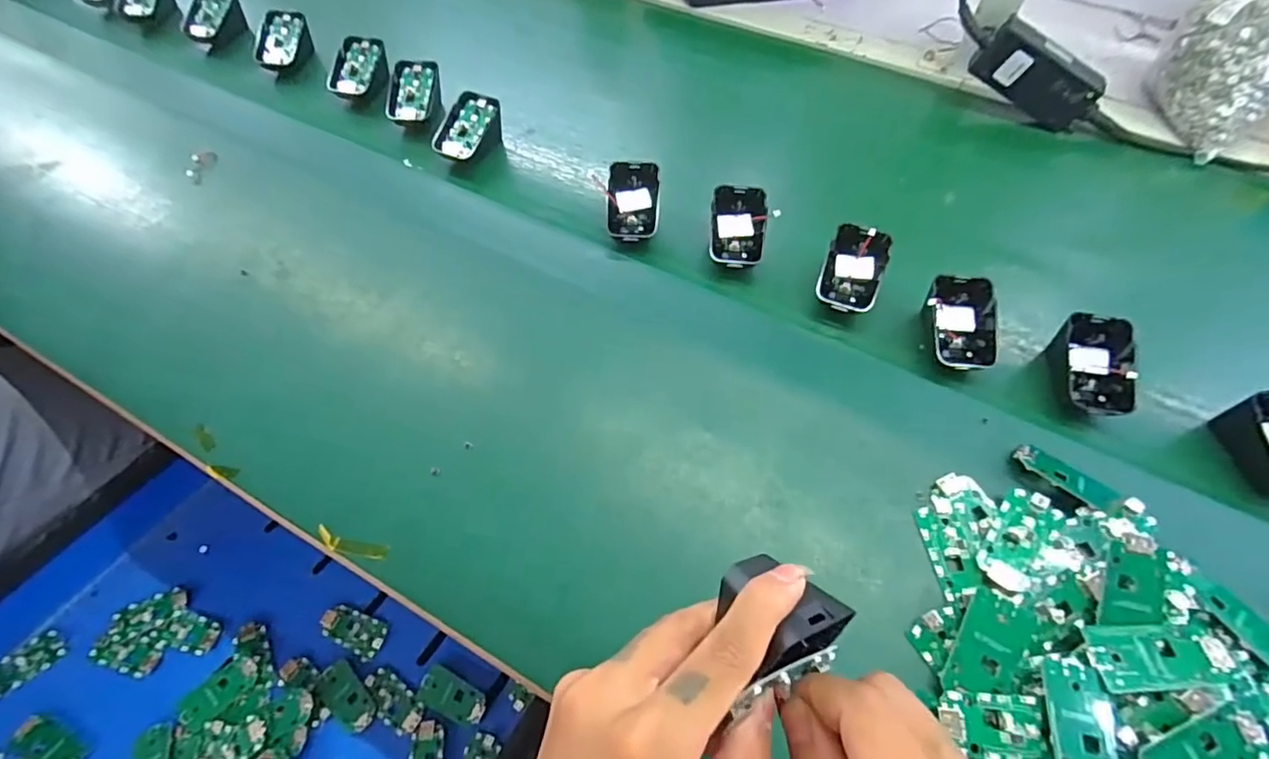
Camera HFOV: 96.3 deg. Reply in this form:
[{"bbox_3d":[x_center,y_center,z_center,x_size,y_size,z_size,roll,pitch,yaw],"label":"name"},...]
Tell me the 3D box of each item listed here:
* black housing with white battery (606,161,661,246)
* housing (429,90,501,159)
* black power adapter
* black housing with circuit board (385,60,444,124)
[{"bbox_3d":[-0.001,-0.148,0.484,0.043,0.041,0.060,2,57,2],"label":"black housing with white battery"},{"bbox_3d":[-0.158,-0.233,0.539,0.044,0.041,0.070,27,62,17],"label":"housing"},{"bbox_3d":[0.393,-0.296,0.555,0.117,0.049,0.033,32,61,-4],"label":"black power adapter"},{"bbox_3d":[-0.219,-0.278,0.568,0.046,0.043,0.067,2,57,2],"label":"black housing with circuit board"}]

